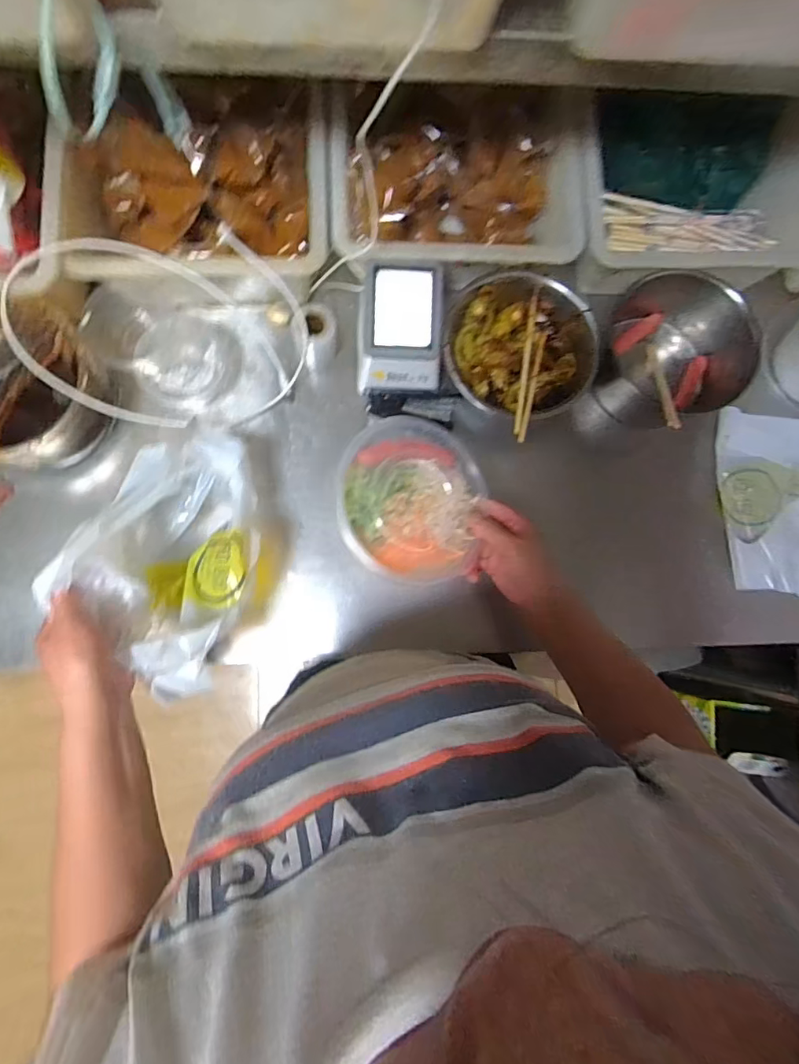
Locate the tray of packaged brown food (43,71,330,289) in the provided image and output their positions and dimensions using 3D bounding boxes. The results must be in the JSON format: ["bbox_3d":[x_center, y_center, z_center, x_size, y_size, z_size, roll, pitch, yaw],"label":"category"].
[{"bbox_3d":[-0.220,-0.373,0.567,0.278,0.090,0.197,-2,84,-5],"label":"tray of packaged brown food"}]

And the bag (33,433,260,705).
[{"bbox_3d":[-0.219,0.018,0.531,0.152,0.154,0.223,20,82,-2],"label":"bag"}]

